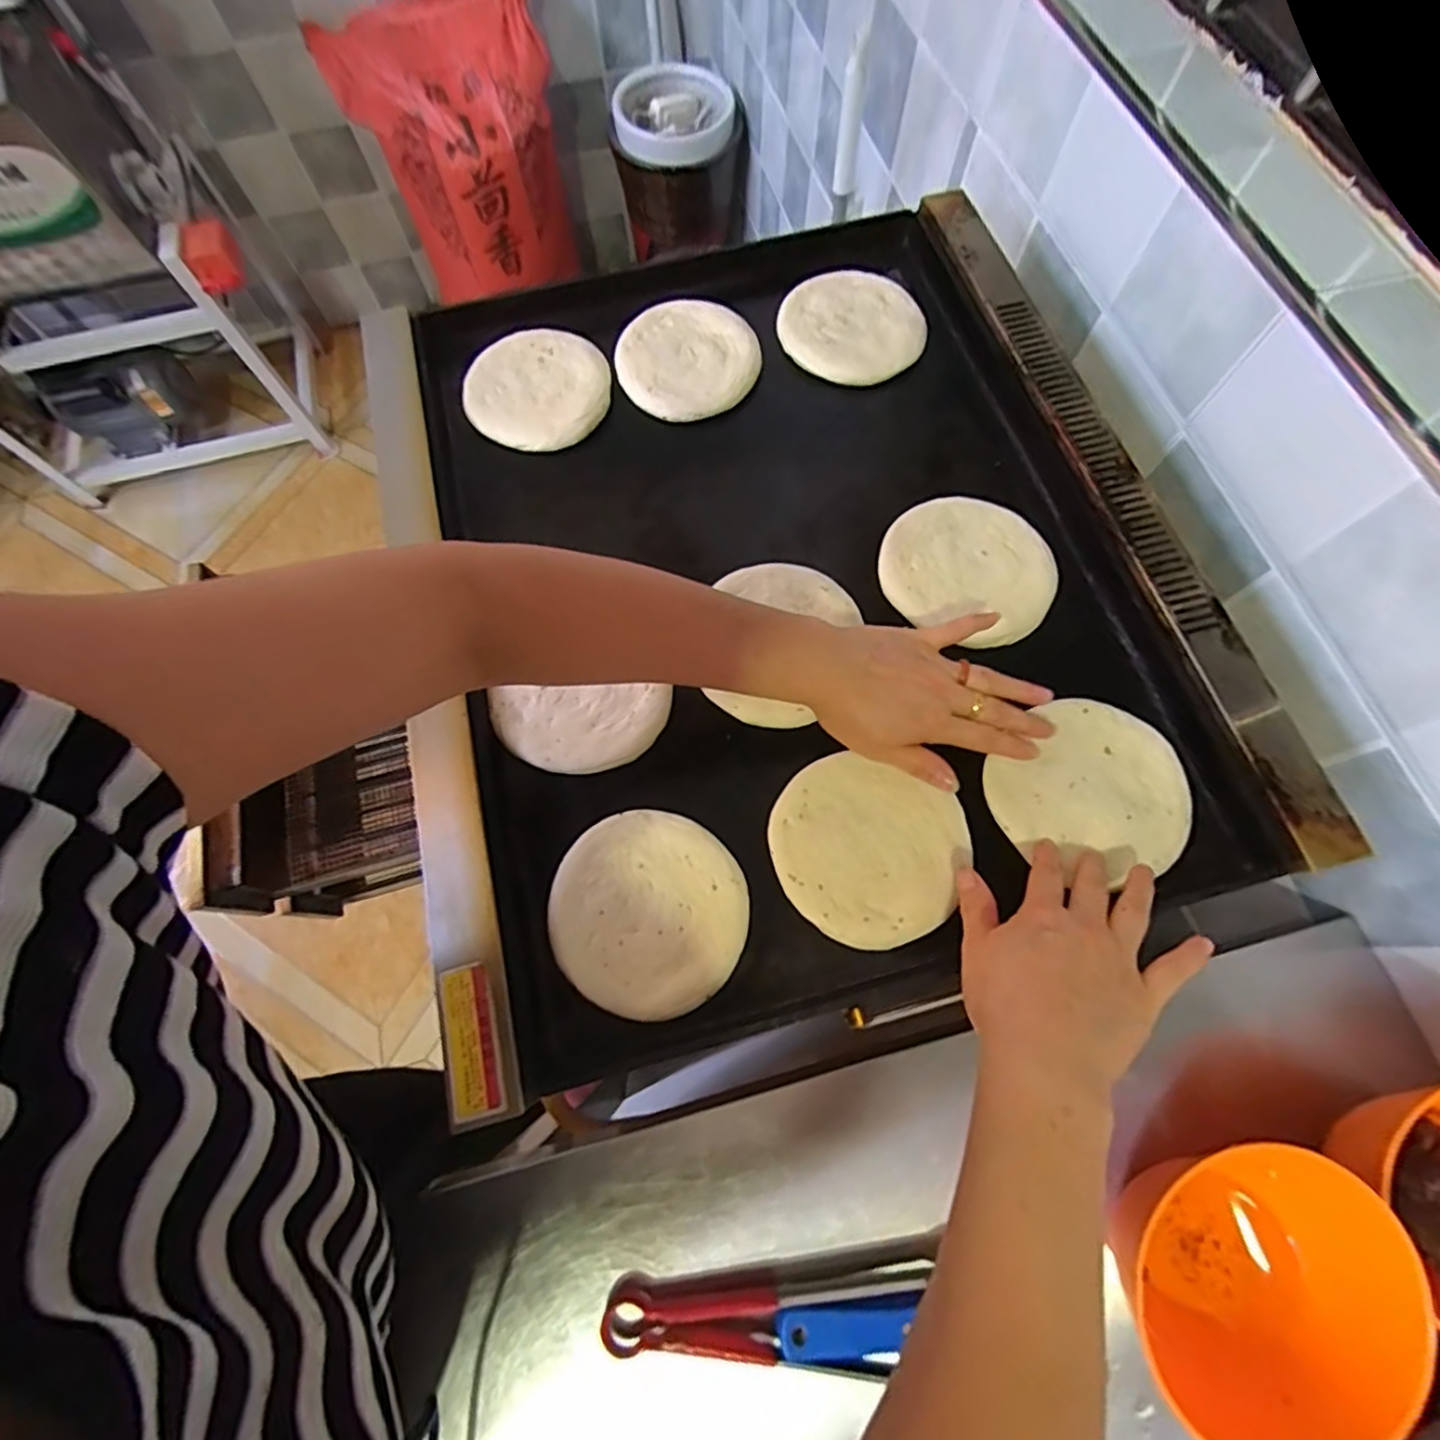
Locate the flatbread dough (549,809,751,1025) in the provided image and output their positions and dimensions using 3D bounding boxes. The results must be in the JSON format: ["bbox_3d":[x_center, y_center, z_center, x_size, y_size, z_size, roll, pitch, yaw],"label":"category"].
[{"bbox_3d":[-0.047,0.123,0.415,0.122,0.005,0.125,0,70,1],"label":"flatbread dough"}]

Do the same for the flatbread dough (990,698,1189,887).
[{"bbox_3d":[0.255,0.050,0.436,0.127,0.008,0.116,0,70,1],"label":"flatbread dough"}]

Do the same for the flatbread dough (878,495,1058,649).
[{"bbox_3d":[0.192,-0.119,0.494,0.126,0.012,0.119,0,70,1],"label":"flatbread dough"}]

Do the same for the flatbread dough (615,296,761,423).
[{"bbox_3d":[-0.028,-0.324,0.578,0.123,0.021,0.123,-5,70,-1],"label":"flatbread dough"}]

